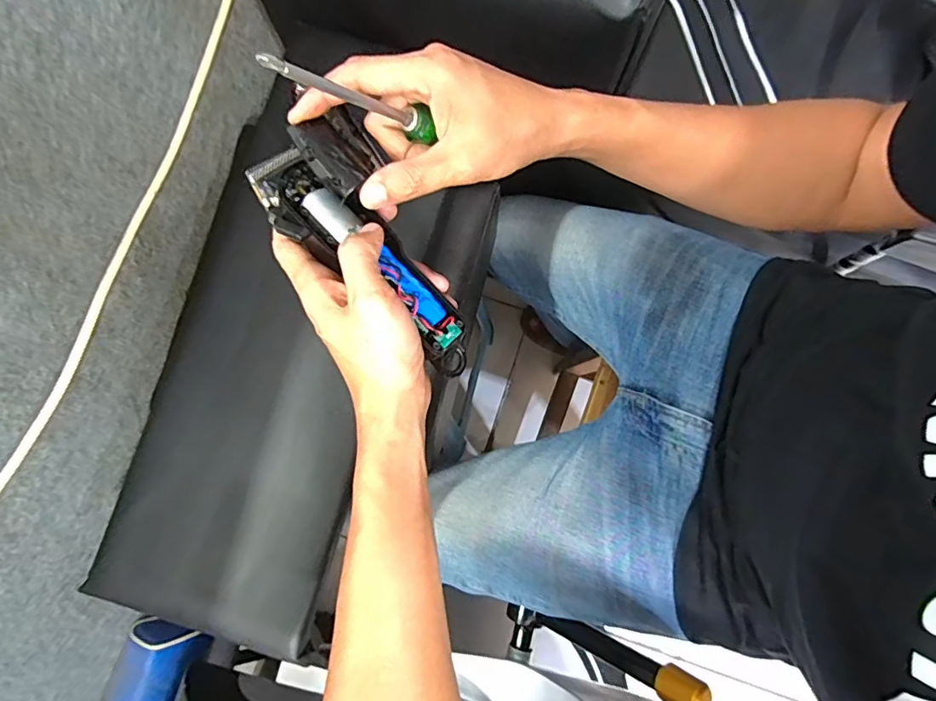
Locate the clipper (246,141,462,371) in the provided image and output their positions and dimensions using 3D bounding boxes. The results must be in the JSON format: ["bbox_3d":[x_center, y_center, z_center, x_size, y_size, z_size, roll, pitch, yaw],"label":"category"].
[{"bbox_3d":[-0.062,-0.059,0.325,0.178,0.029,0.044,42,80,-4],"label":"clipper"}]

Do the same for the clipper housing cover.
[{"bbox_3d":[-0.078,-0.123,0.313,0.043,0.022,0.049,-38,82,-8],"label":"clipper housing cover"}]

